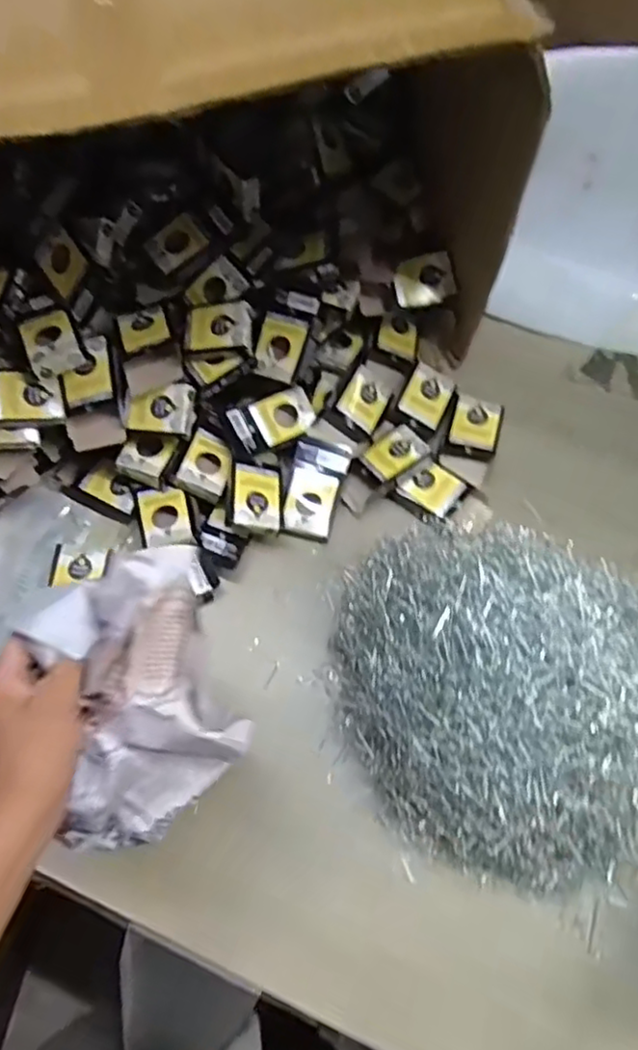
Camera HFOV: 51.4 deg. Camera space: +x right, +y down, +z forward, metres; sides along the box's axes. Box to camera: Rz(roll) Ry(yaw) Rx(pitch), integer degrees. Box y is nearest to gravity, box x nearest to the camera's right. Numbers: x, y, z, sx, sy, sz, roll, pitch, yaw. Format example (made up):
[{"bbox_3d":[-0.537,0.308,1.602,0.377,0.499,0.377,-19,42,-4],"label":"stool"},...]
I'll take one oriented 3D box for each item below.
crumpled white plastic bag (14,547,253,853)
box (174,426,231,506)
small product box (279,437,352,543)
[{"bbox_3d":[-0.121,0.119,0.449,0.118,0.107,0.162,-17,69,-7],"label":"crumpled white plastic bag"},{"bbox_3d":[-0.110,-0.059,0.665,0.049,0.019,0.062,22,69,8],"label":"box"},{"bbox_3d":[-0.004,-0.036,0.676,0.053,0.023,0.099,15,68,6],"label":"small product box"}]

